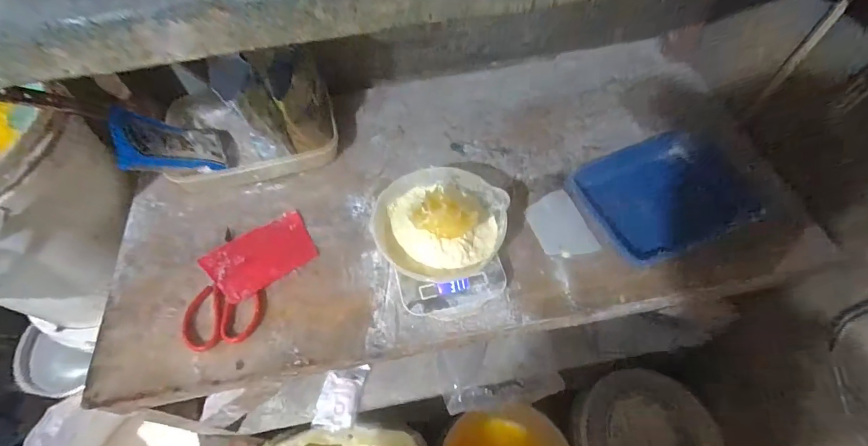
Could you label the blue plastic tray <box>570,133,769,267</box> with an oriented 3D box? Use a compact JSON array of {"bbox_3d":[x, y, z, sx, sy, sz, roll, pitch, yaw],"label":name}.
[{"bbox_3d":[0.341,-0.045,0.625,0.228,0.030,0.184,-22,60,-11],"label":"blue plastic tray"}]

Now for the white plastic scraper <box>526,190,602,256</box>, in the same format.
[{"bbox_3d":[0.184,0.002,0.618,0.074,0.009,0.109,-15,59,-6],"label":"white plastic scraper"}]

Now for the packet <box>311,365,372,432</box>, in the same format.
[{"bbox_3d":[-0.182,0.334,0.814,0.081,0.015,0.124,10,59,9],"label":"packet"}]

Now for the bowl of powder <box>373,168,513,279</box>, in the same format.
[{"bbox_3d":[0.006,-0.010,0.551,0.165,0.068,0.162,-1,58,2],"label":"bowl of powder"}]

